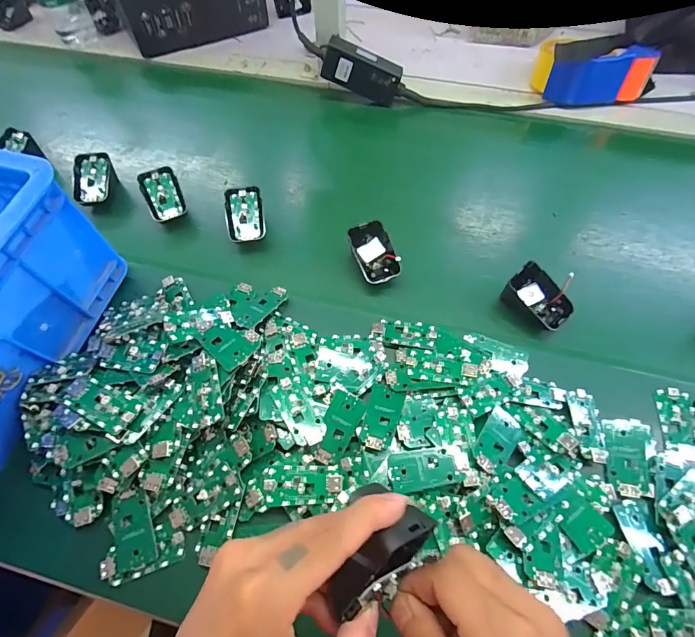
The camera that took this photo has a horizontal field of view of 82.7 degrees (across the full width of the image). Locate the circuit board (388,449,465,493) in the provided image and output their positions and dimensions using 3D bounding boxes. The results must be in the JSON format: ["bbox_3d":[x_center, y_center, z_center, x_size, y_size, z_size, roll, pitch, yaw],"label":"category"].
[{"bbox_3d":[0.063,0.123,0.324,0.055,0.010,0.028,-8,59,-4],"label":"circuit board"}]

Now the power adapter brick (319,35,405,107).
[{"bbox_3d":[0.023,-0.362,0.582,0.124,0.052,0.023,20,60,-10],"label":"power adapter brick"}]

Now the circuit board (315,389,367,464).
[{"bbox_3d":[-0.008,0.096,0.349,0.028,0.008,0.062,20,62,12],"label":"circuit board"}]

